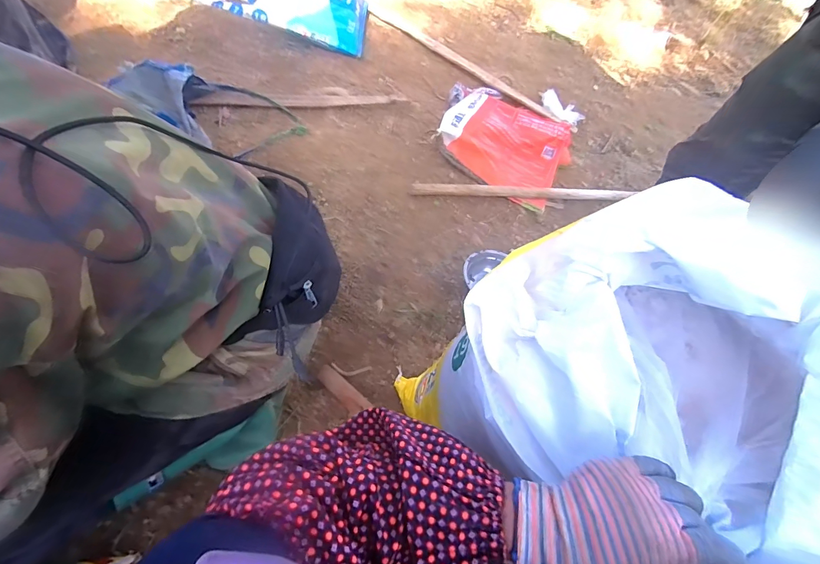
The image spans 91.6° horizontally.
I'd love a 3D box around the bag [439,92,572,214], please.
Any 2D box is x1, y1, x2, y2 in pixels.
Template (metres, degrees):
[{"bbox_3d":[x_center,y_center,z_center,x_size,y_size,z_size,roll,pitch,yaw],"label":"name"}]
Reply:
[{"bbox_3d":[0.335,-0.480,1.354,0.435,0.060,0.404,37,64,2],"label":"bag"}]

